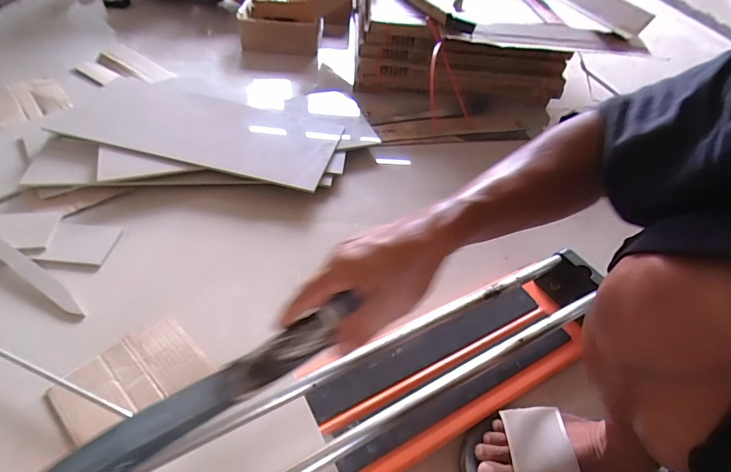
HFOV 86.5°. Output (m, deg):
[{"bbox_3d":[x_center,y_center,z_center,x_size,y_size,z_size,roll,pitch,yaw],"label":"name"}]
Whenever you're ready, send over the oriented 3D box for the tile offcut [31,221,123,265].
[{"bbox_3d":[-0.509,0.012,0.695,0.107,0.012,0.090,4,46,-3],"label":"tile offcut"}]

